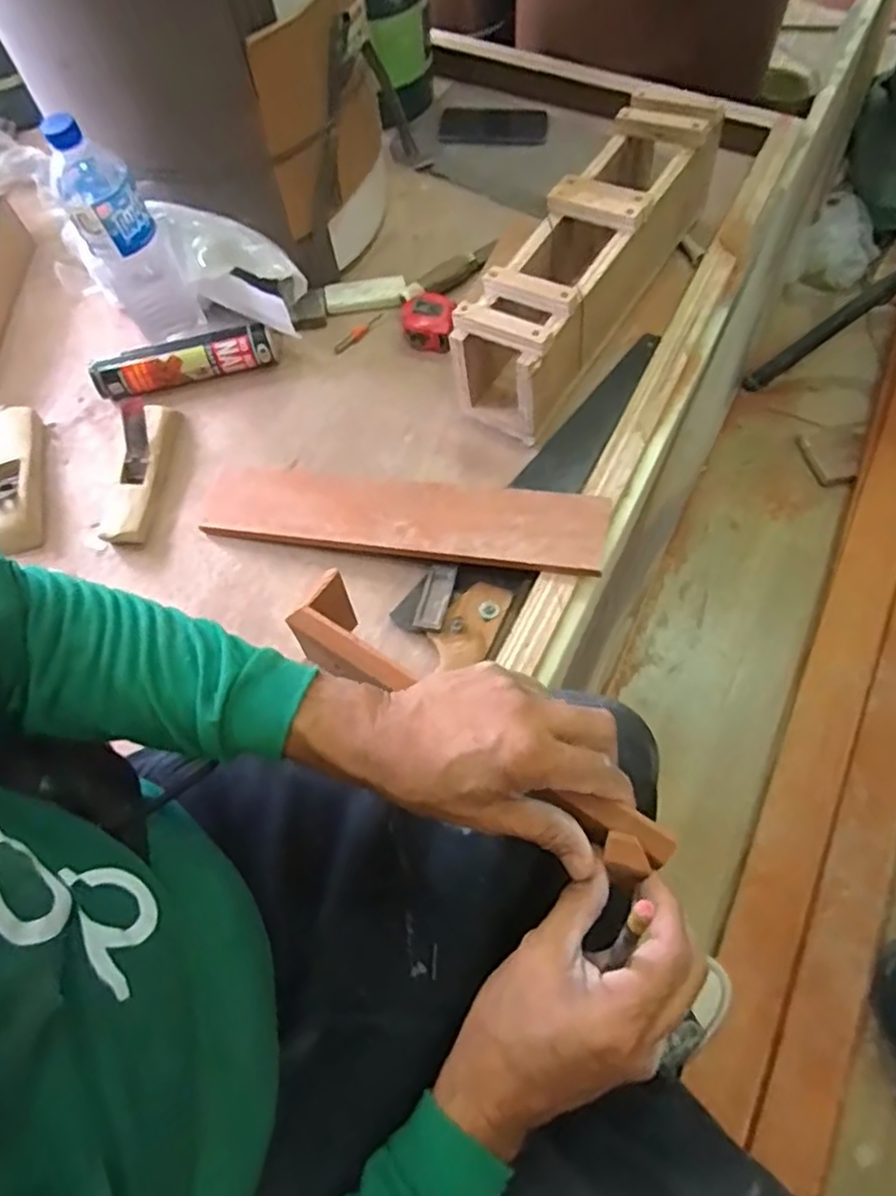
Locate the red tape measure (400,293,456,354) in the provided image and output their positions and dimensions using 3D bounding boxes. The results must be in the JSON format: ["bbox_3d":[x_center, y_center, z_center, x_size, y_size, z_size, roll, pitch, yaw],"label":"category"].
[{"bbox_3d":[-0.025,-0.338,0.820,0.064,0.040,0.066,4,65,5],"label":"red tape measure"}]

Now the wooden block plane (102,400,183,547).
[{"bbox_3d":[-0.343,-0.150,0.734,0.048,0.077,0.178,6,65,6],"label":"wooden block plane"}]

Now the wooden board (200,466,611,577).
[{"bbox_3d":[-0.052,-0.085,0.693,0.418,0.013,0.090,7,70,12],"label":"wooden board"}]

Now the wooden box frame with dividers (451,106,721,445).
[{"bbox_3d":[0.165,-0.389,0.771,0.118,0.136,0.426,31,70,16],"label":"wooden box frame with dividers"}]

